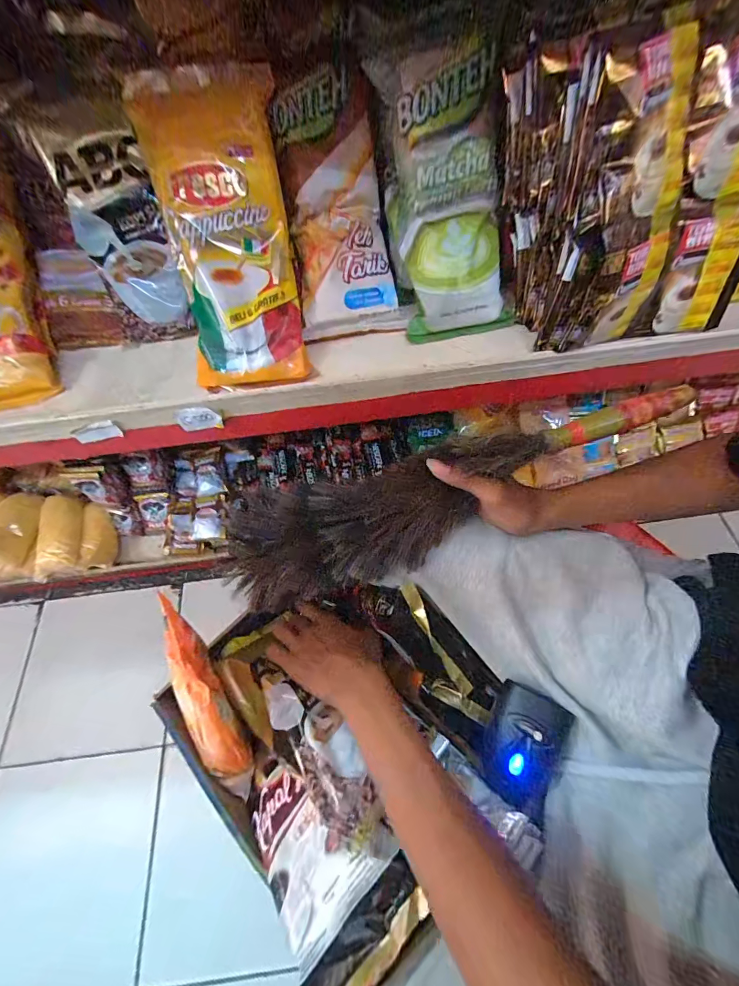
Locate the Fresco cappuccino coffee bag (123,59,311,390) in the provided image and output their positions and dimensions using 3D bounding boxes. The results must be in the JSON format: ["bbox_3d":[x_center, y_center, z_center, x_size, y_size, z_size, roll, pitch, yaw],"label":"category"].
[{"bbox_3d":[-0.141,-0.248,0.378,0.126,0.045,0.266,-8,108,-1],"label":"Fresco cappuccino coffee bag"}]

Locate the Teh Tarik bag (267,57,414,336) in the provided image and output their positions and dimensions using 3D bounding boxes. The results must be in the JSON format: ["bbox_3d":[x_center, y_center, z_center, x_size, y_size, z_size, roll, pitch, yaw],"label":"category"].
[{"bbox_3d":[-0.033,-0.292,0.404,0.118,0.228,0.057,-14,23,-4],"label":"Teh Tarik bag"}]

